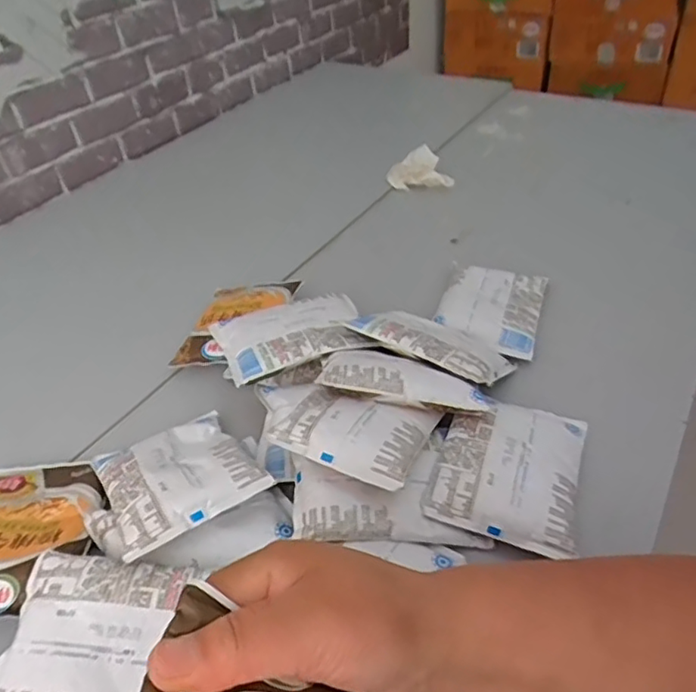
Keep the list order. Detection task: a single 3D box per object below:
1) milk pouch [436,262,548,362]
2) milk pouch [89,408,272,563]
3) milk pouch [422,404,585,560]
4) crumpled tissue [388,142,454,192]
[{"bbox_3d":[0.136,-0.040,0.565,0.090,0.017,0.114,10,43,18],"label":"milk pouch"},{"bbox_3d":[-0.121,0.086,0.416,0.095,0.016,0.116,-22,27,-24],"label":"milk pouch"},{"bbox_3d":[0.114,0.082,0.419,0.094,0.023,0.120,10,43,18],"label":"milk pouch"},{"bbox_3d":[0.095,-0.233,0.795,0.084,0.045,0.056,-3,41,3],"label":"crumpled tissue"}]

